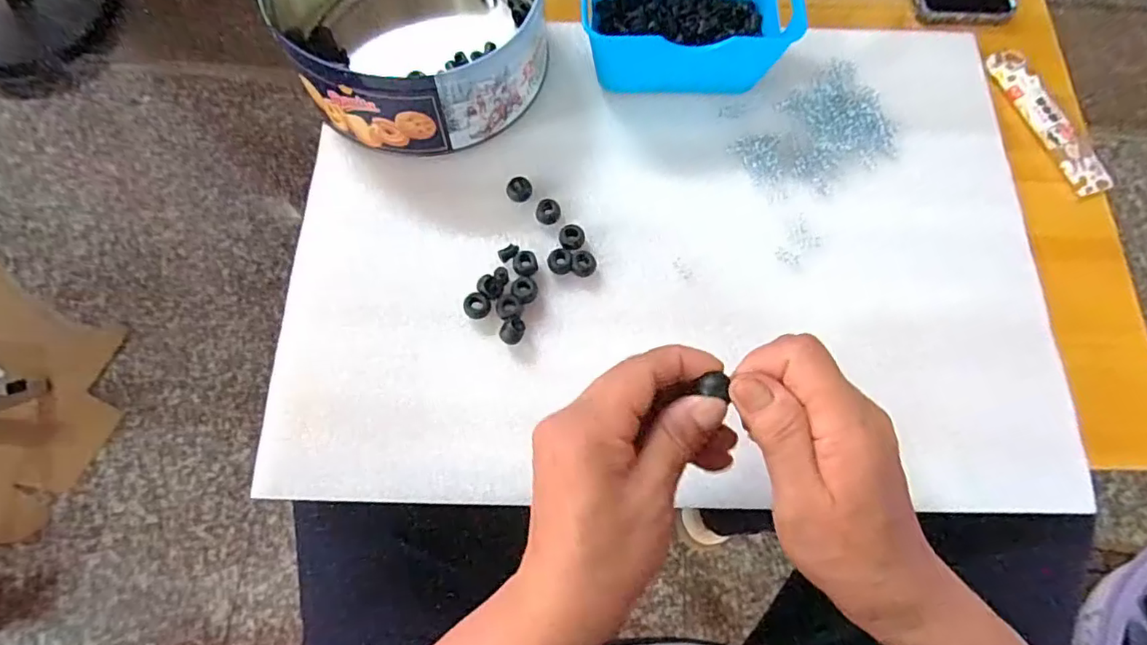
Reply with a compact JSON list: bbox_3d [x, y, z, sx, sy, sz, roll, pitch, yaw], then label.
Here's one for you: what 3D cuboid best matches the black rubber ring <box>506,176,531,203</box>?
[{"bbox_3d":[-0.039,-0.095,0.417,0.018,0.010,0.015,-16,72,-6],"label":"black rubber ring"}]

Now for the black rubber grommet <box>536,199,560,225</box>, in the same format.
[{"bbox_3d":[-0.018,-0.079,0.414,0.017,0.010,0.018,0,71,-1],"label":"black rubber grommet"}]

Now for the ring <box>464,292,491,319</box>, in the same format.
[{"bbox_3d":[-0.064,-0.011,0.391,0.017,0.009,0.017,0,71,-1],"label":"ring"}]

